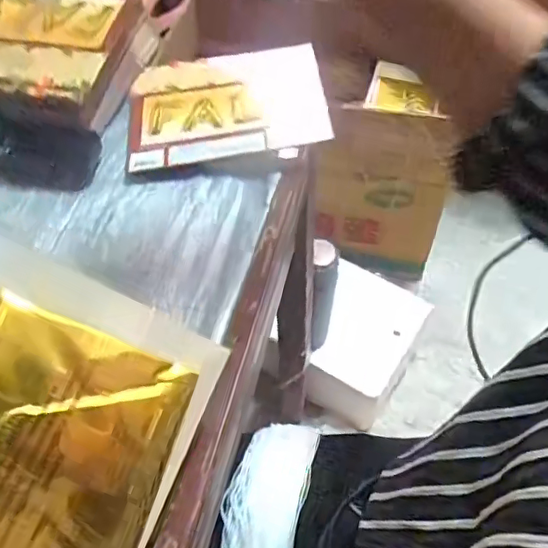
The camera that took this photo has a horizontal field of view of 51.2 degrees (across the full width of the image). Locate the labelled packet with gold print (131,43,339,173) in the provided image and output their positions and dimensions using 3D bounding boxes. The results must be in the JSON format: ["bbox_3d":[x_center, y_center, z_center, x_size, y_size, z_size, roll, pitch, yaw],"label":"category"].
[{"bbox_3d":[-0.048,-0.176,0.572,0.192,0.020,0.163,-5,52,-2],"label":"labelled packet with gold print"}]

